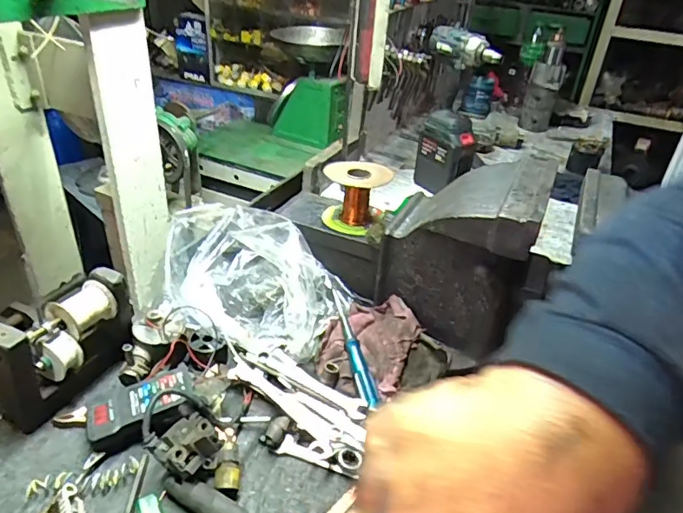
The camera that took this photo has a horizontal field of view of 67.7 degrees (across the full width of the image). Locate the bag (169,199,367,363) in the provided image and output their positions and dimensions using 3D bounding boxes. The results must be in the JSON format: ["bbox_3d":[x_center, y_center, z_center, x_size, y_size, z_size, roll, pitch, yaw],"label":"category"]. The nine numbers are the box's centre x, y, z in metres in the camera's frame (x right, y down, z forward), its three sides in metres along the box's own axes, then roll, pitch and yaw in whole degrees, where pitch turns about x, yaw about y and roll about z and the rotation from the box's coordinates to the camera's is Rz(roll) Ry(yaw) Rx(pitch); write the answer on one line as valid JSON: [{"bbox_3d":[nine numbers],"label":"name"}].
[{"bbox_3d":[-0.138,0.048,0.740,0.269,0.142,0.181,23,37,26],"label":"bag"}]

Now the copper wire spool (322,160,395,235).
[{"bbox_3d":[0.021,-0.089,0.752,0.094,0.086,0.081,9,33,6],"label":"copper wire spool"}]

